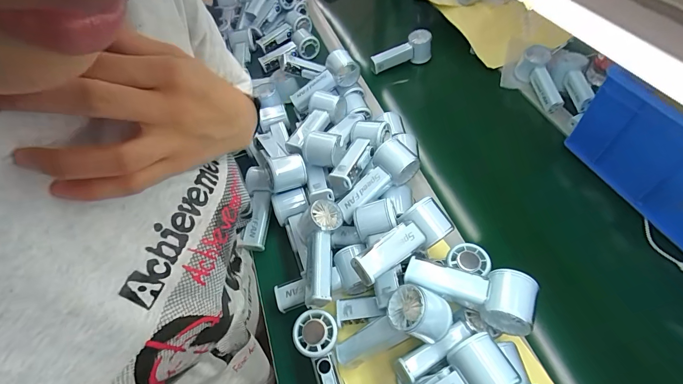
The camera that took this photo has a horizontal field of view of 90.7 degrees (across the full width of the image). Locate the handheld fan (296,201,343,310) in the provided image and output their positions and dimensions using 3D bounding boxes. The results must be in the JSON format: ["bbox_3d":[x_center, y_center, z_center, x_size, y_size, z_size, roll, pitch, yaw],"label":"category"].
[{"bbox_3d":[-0.029,0.086,0.501,0.070,0.061,0.148,-10,54,-2],"label":"handheld fan"}]

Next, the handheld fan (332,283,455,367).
[{"bbox_3d":[0.064,0.175,0.435,0.061,0.152,0.062,18,42,-39],"label":"handheld fan"}]

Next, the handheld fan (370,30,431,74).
[{"bbox_3d":[0.144,-0.339,0.810,0.152,0.076,0.038,-16,55,-7],"label":"handheld fan"}]

